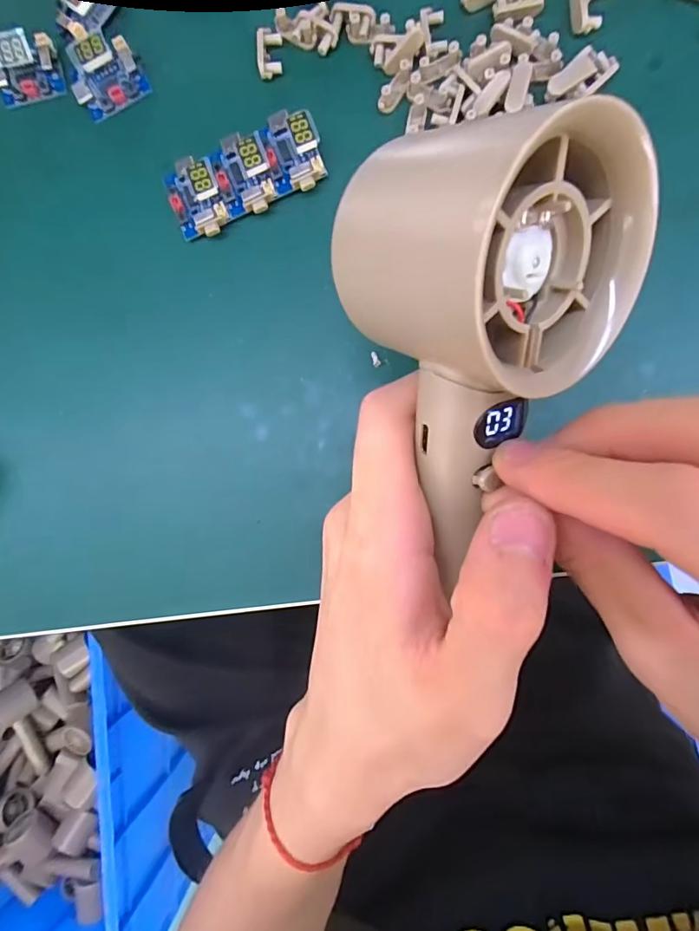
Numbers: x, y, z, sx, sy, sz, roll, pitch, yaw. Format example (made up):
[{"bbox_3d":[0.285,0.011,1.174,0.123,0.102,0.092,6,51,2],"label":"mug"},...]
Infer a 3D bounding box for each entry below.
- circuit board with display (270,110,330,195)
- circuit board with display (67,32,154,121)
[{"bbox_3d":[-0.022,-0.129,0.200,0.021,0.014,0.033,-12,88,5],"label":"circuit board with display"},{"bbox_3d":[-0.103,-0.164,0.207,0.029,0.016,0.020,-29,86,4],"label":"circuit board with display"}]

